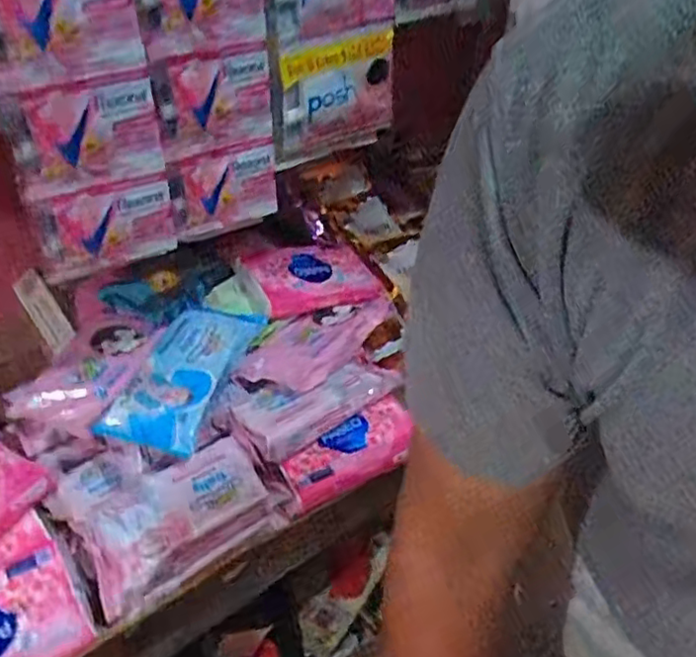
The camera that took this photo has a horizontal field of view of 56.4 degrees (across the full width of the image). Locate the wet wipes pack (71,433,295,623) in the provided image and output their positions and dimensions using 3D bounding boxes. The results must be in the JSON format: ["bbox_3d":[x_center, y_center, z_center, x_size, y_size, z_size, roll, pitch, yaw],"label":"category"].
[{"bbox_3d":[-0.165,0.169,0.621,0.181,0.034,0.118,-26,47,-30],"label":"wet wipes pack"}]

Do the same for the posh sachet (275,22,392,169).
[{"bbox_3d":[-0.012,-0.224,0.632,0.140,0.111,0.015,-25,46,-29],"label":"posh sachet"}]

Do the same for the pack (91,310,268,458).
[{"bbox_3d":[-0.177,0.048,0.705,0.108,0.050,0.180,12,40,13],"label":"pack"}]

